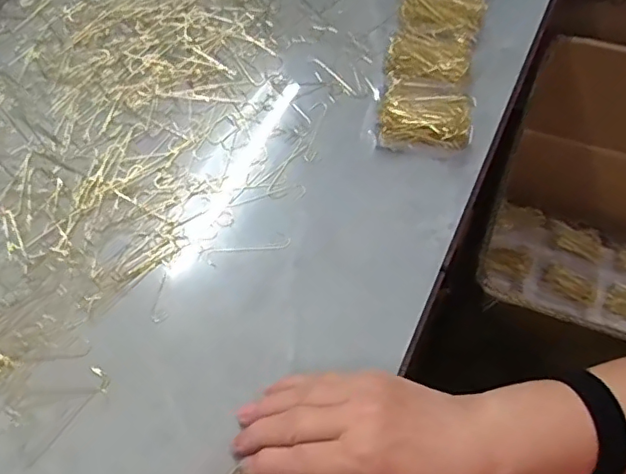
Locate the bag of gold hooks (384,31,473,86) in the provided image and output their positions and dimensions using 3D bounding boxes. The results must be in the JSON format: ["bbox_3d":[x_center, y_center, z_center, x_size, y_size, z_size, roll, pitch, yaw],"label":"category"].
[{"bbox_3d":[0.099,-0.152,0.485,0.067,0.018,0.054,17,63,11],"label":"bag of gold hooks"}]

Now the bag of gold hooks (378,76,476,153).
[{"bbox_3d":[0.090,-0.099,0.454,0.071,0.017,0.066,13,62,8],"label":"bag of gold hooks"}]

